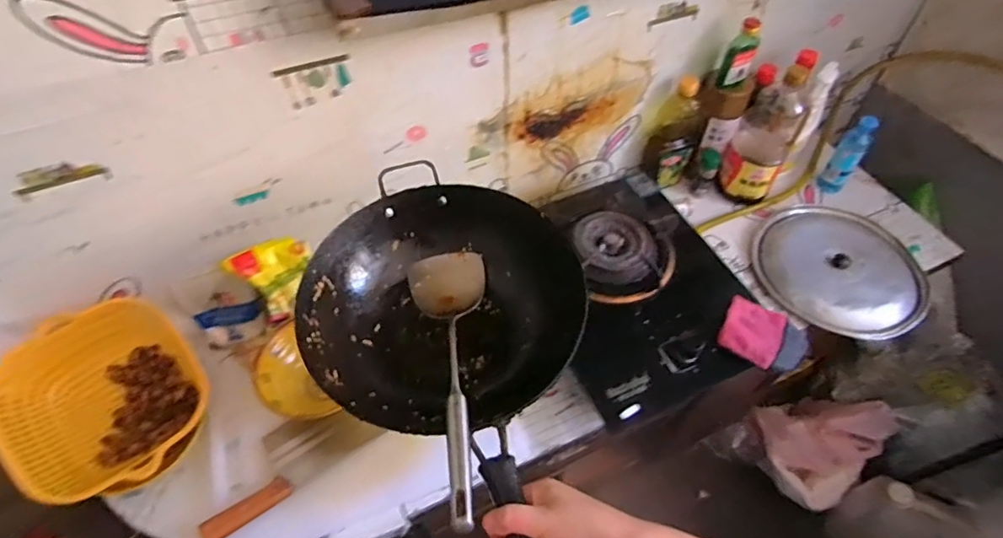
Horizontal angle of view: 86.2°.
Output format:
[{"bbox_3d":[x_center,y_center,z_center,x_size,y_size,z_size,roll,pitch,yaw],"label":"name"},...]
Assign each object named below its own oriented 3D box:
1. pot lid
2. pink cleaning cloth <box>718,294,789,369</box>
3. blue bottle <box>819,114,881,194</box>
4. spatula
[{"bbox_3d":[0.631,-0.006,0.998,0.305,0.039,0.282,0,53,0],"label":"pot lid"},{"bbox_3d":[0.381,0.092,0.808,0.084,0.016,0.104,26,57,18],"label":"pink cleaning cloth"},{"bbox_3d":[0.688,-0.225,1.067,0.051,0.164,0.042,32,59,21],"label":"blue bottle"},{"bbox_3d":[-0.043,0.090,0.561,0.093,0.051,0.373,-8,28,-7],"label":"spatula"}]

